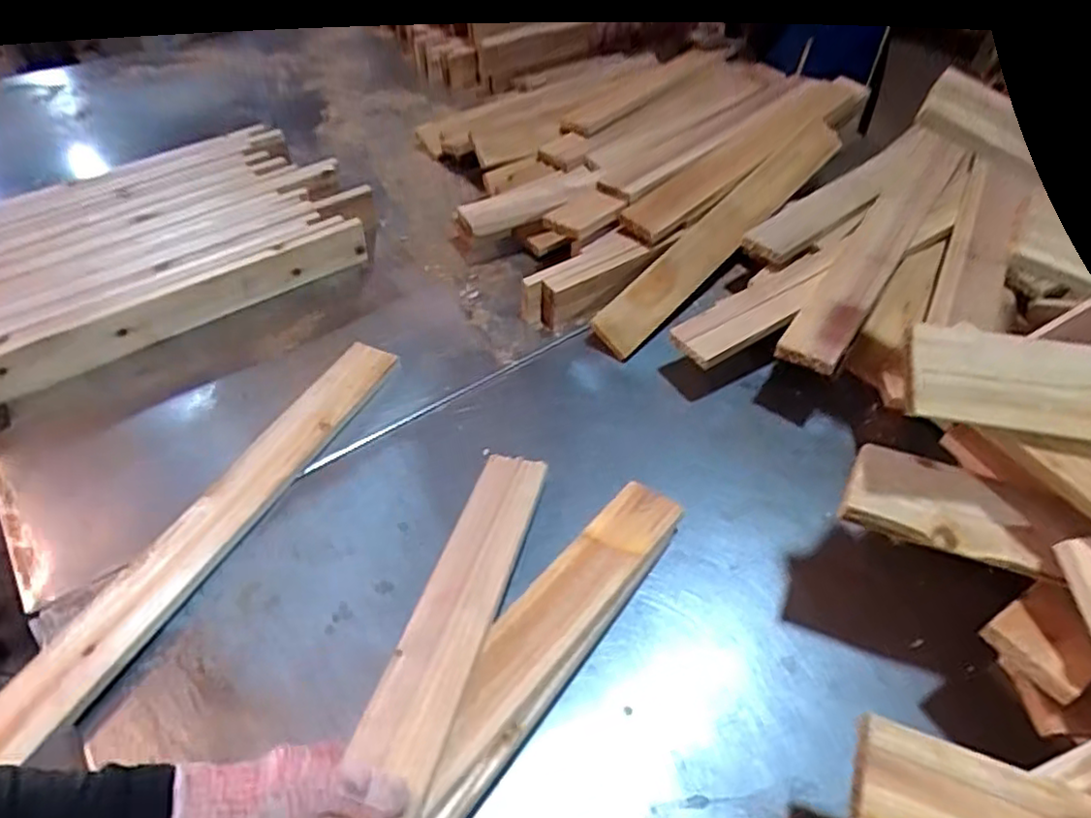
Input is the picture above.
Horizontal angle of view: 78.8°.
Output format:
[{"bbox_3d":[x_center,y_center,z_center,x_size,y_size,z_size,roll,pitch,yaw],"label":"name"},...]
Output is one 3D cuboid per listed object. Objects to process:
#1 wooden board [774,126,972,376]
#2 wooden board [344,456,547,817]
[{"bbox_3d":[0.387,-0.197,0.756,0.066,0.020,0.441,28,61,23],"label":"wooden board"},{"bbox_3d":[-0.088,0.201,0.459,0.064,0.016,0.484,12,39,8],"label":"wooden board"}]

